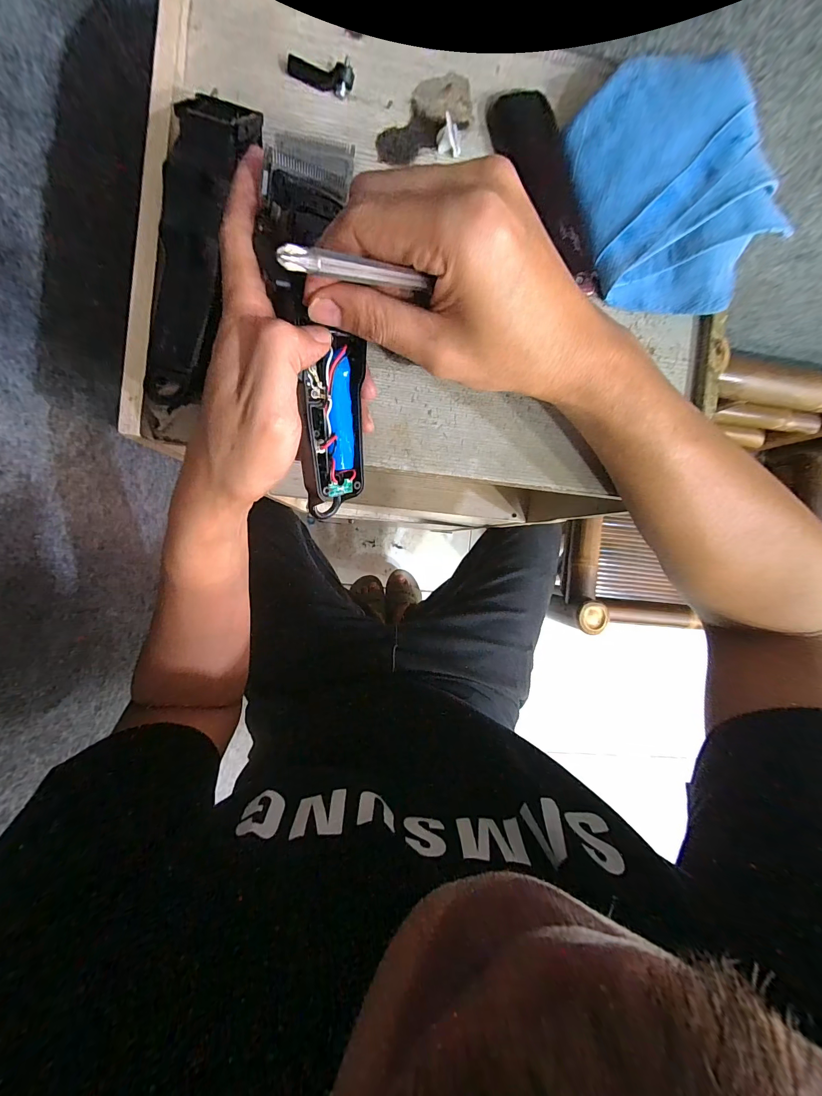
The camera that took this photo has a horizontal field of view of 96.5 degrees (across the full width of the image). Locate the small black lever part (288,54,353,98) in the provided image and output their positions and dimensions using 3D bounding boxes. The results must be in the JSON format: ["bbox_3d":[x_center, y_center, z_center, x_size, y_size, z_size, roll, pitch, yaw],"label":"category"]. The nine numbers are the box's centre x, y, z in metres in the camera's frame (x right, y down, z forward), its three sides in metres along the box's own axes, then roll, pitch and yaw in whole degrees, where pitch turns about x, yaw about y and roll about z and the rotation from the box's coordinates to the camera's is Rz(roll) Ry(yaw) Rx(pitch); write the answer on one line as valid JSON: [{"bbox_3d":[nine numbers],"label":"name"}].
[{"bbox_3d":[-0.058,-0.306,0.235,0.041,0.013,0.011,15,89,-6],"label":"small black lever part"}]

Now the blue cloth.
[{"bbox_3d":[0.170,-0.233,0.240,0.105,0.049,0.143,-15,92,-6],"label":"blue cloth"}]

